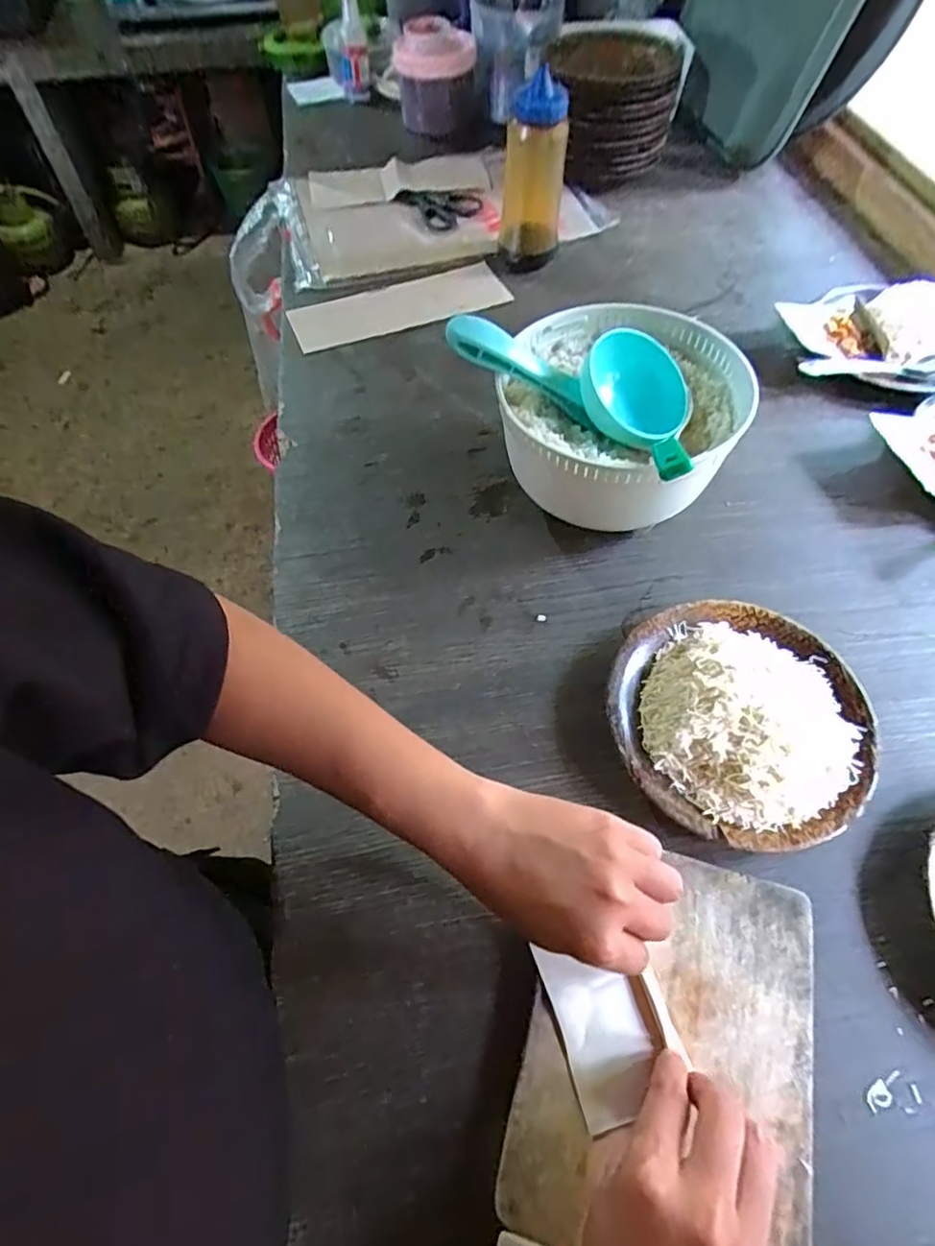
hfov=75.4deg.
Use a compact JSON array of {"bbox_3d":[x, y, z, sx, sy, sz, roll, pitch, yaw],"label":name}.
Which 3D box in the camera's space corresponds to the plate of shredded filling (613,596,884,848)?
[{"bbox_3d":[0.198,0.065,0.438,0.177,0.052,0.183,-1,59,1],"label":"plate of shredded filling"}]

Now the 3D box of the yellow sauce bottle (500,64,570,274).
[{"bbox_3d":[0.078,-0.520,0.718,0.070,0.176,0.069,2,59,3],"label":"yellow sauce bottle"}]

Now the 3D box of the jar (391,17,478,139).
[{"bbox_3d":[-0.051,-0.862,0.957,0.121,0.139,0.097,-2,59,0],"label":"jar"}]

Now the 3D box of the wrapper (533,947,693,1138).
[{"bbox_3d":[0.085,0.233,0.352,0.063,0.009,0.087,-15,60,-8],"label":"wrapper"}]

